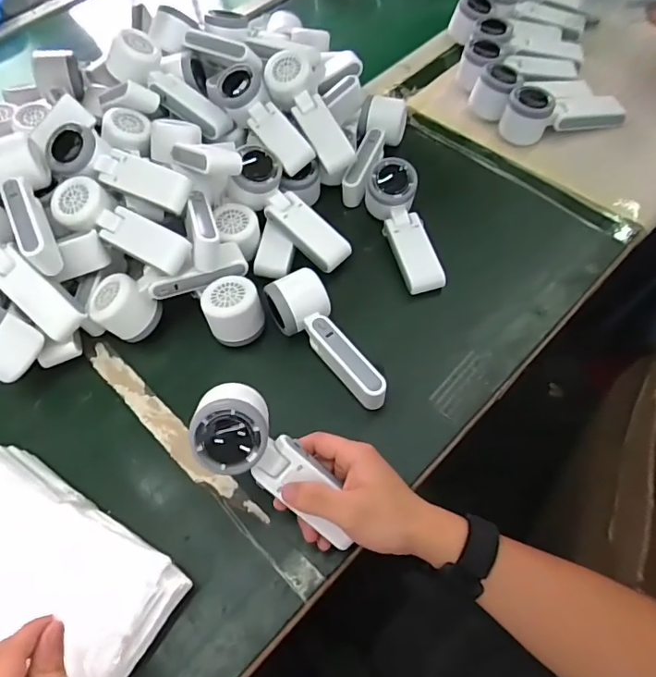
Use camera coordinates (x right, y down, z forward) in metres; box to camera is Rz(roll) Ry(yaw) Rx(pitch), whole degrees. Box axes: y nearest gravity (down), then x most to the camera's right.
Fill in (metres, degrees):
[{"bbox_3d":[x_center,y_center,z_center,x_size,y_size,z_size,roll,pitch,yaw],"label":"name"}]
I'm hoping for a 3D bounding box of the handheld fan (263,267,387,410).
[{"bbox_3d":[-0.005,0.009,0.523,0.061,0.064,0.159,-26,60,-10],"label":"handheld fan"}]

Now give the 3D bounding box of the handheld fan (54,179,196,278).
[{"bbox_3d":[-0.216,-0.111,0.537,0.165,0.056,0.055,28,65,21],"label":"handheld fan"}]

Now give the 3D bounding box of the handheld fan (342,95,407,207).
[{"bbox_3d":[0.058,-0.239,0.653,0.060,0.055,0.145,10,61,11],"label":"handheld fan"}]

